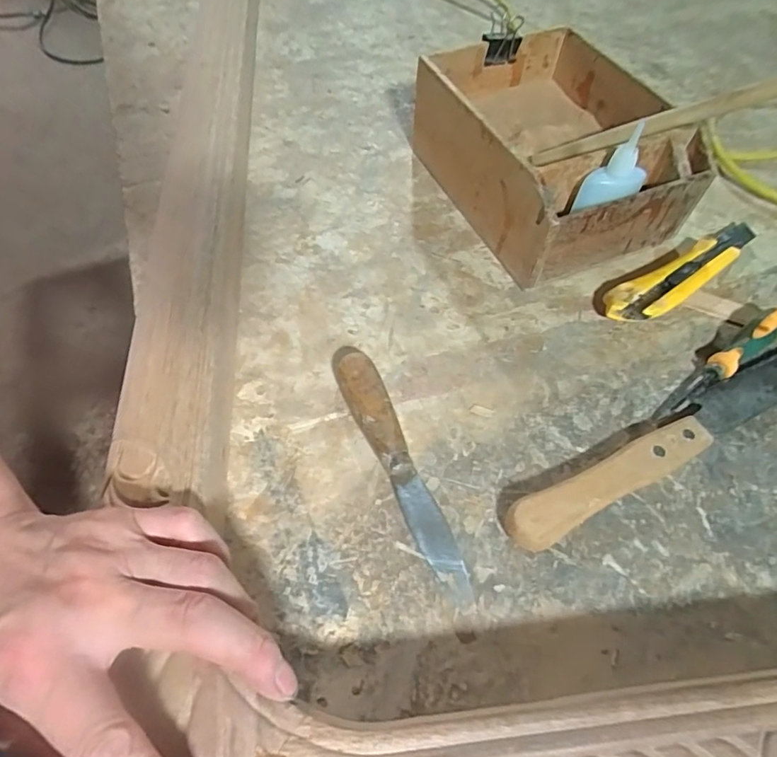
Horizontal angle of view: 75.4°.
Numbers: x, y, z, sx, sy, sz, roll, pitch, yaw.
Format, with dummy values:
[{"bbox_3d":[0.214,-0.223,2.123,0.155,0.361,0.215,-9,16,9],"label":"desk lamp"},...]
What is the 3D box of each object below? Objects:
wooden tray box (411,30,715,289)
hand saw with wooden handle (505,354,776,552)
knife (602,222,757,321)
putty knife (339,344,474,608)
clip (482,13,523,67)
[{"bbox_3d":[0.132,-0.188,0.415,0.151,0.085,0.198,-21,61,-15],"label":"wooden tray box"},{"bbox_3d":[0.199,0.030,0.326,0.296,0.020,0.029,-25,63,-17],"label":"hand saw with wooden handle"},{"bbox_3d":[0.236,-0.083,0.395,0.172,0.021,0.034,-27,63,-18],"label":"knife"},{"bbox_3d":[0.006,0.053,0.300,0.024,0.021,0.159,-19,61,-14],"label":"putty knife"},{"bbox_3d":[0.097,-0.285,0.424,0.032,0.038,0.014,-10,59,-9],"label":"clip"}]

